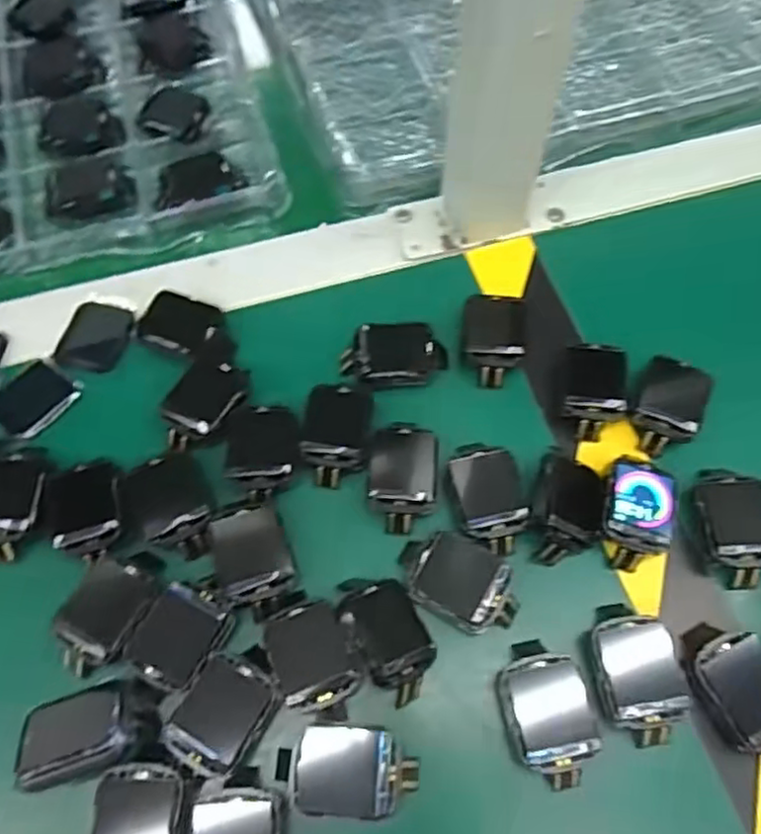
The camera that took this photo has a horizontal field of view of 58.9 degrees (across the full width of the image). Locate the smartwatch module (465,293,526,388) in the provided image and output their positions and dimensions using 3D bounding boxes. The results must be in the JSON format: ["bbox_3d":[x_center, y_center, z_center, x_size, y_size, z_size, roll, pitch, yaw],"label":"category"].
[{"bbox_3d":[0.059,-0.042,0.346,0.032,0.013,0.055,5,64,2],"label":"smartwatch module"}]

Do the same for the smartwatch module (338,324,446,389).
[{"bbox_3d":[0.007,-0.031,0.337,0.050,0.012,0.030,-4,64,-2],"label":"smartwatch module"}]

